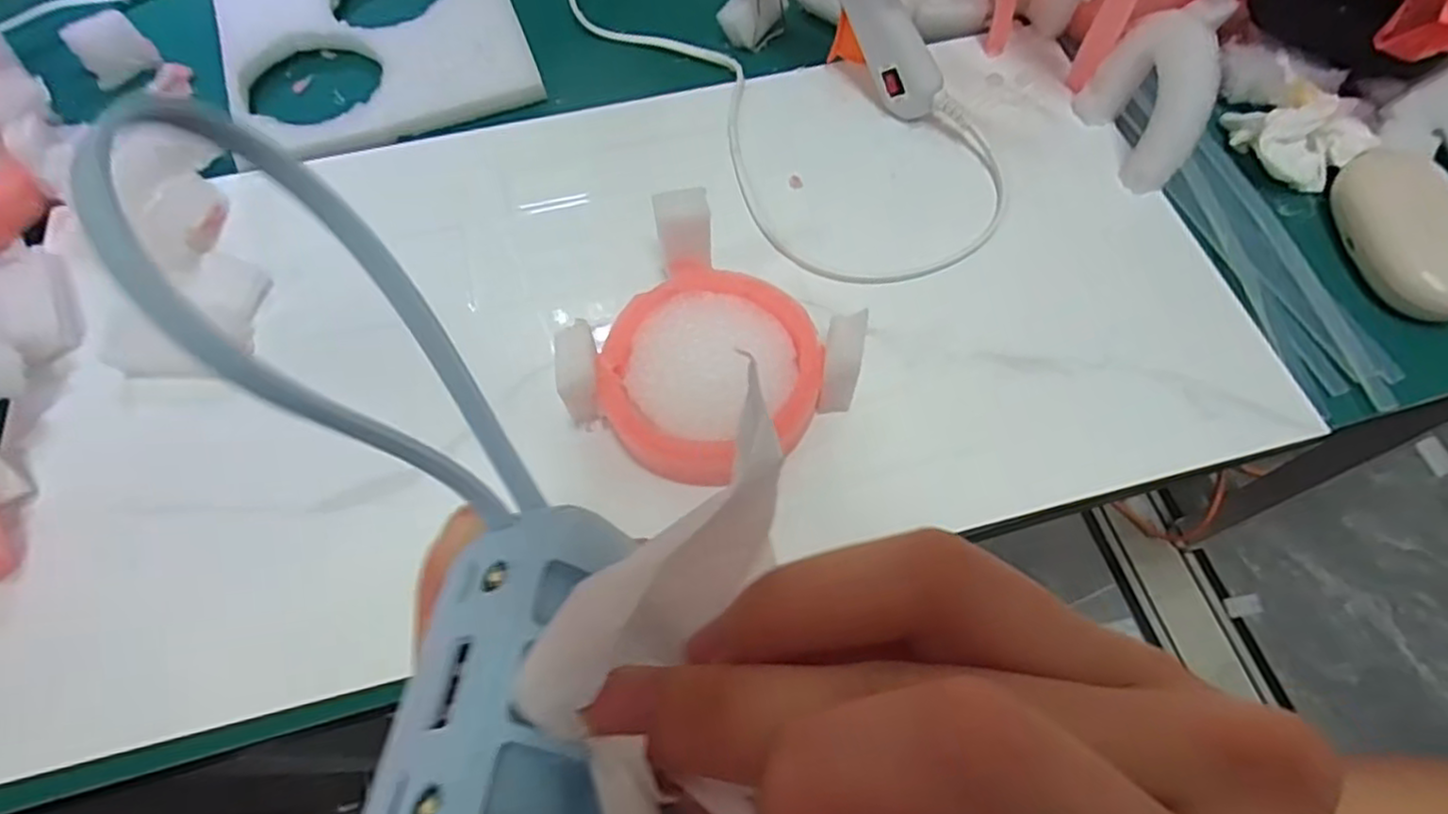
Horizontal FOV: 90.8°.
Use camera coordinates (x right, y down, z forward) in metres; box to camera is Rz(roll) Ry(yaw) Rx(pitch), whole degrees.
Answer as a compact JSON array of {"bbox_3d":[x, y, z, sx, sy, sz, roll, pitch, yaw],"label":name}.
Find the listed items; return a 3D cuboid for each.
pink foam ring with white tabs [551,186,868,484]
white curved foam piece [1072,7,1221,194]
[{"bbox_3d":[-0.005,-0.020,0.313,0.108,0.059,0.101,-1,63,1],"label":"pink foam ring with white tabs"},{"bbox_3d":[0.228,-0.166,0.379,0.029,0.064,0.076,-13,63,-5],"label":"white curved foam piece"}]

